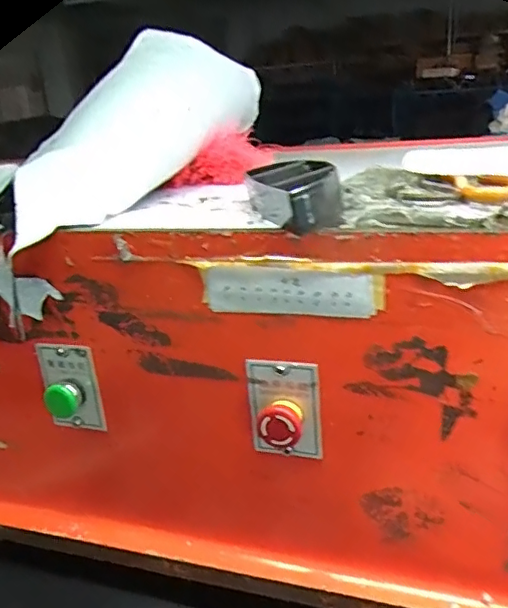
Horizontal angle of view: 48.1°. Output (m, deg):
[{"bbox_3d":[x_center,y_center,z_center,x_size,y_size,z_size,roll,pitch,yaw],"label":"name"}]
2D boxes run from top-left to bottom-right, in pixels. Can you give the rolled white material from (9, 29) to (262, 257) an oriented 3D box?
[{"bbox_3d":[-0.133,-0.198,0.632,0.115,0.129,0.423,4,39,27],"label":"rolled white material"}]

